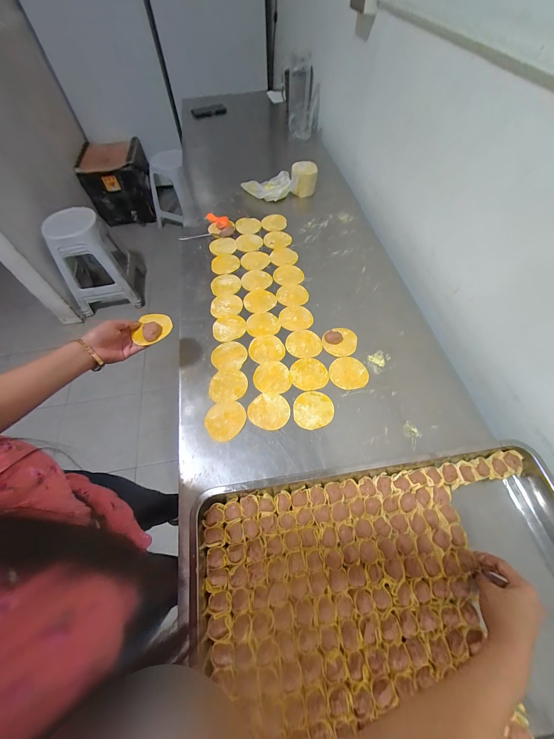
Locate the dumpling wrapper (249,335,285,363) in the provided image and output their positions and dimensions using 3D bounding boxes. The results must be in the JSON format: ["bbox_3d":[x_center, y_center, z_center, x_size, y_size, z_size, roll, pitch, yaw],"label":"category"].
[{"bbox_3d":[-0.025,-0.050,0.668,0.082,0.004,0.077,-1,60,2],"label":"dumpling wrapper"}]

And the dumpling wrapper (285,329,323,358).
[{"bbox_3d":[0.064,-0.061,0.674,0.083,0.004,0.078,0,61,0],"label":"dumpling wrapper"}]

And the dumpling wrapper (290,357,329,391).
[{"bbox_3d":[0.071,0.009,0.633,0.079,0.006,0.081,-1,60,2],"label":"dumpling wrapper"}]

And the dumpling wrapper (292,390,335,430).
[{"bbox_3d":[0.075,0.082,0.588,0.082,0.004,0.078,-14,61,-5],"label":"dumpling wrapper"}]

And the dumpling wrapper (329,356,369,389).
[{"bbox_3d":[0.158,0.006,0.629,0.082,0.004,0.077,-6,60,-1],"label":"dumpling wrapper"}]

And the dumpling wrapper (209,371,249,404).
[{"bbox_3d":[-0.107,0.036,0.623,0.083,0.006,0.074,-7,60,-1],"label":"dumpling wrapper"}]

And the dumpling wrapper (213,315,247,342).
[{"bbox_3d":[-0.119,-0.105,0.705,0.081,0.004,0.076,-14,61,-6],"label":"dumpling wrapper"}]

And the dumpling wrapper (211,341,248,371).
[{"bbox_3d":[-0.112,-0.033,0.663,0.081,0.004,0.078,-5,60,0],"label":"dumpling wrapper"}]

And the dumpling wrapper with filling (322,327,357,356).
[{"bbox_3d":[0.149,-0.067,0.669,0.080,0.010,0.079,-1,60,2],"label":"dumpling wrapper with filling"}]

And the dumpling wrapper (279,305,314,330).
[{"bbox_3d":[0.050,-0.132,0.721,0.082,0.004,0.080,1,60,-2],"label":"dumpling wrapper"}]

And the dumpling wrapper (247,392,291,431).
[{"bbox_3d":[-0.017,0.086,0.587,0.082,0.006,0.078,-1,60,2],"label":"dumpling wrapper"}]

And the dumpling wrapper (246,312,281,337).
[{"bbox_3d":[-0.035,-0.114,0.710,0.081,0.004,0.074,0,61,1],"label":"dumpling wrapper"}]

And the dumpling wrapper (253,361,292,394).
[{"bbox_3d":[-0.010,0.016,0.629,0.080,0.004,0.079,-1,60,2],"label":"dumpling wrapper"}]

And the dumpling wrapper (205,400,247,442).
[{"bbox_3d":[-0.105,0.102,0.579,0.082,0.004,0.079,-1,60,2],"label":"dumpling wrapper"}]

